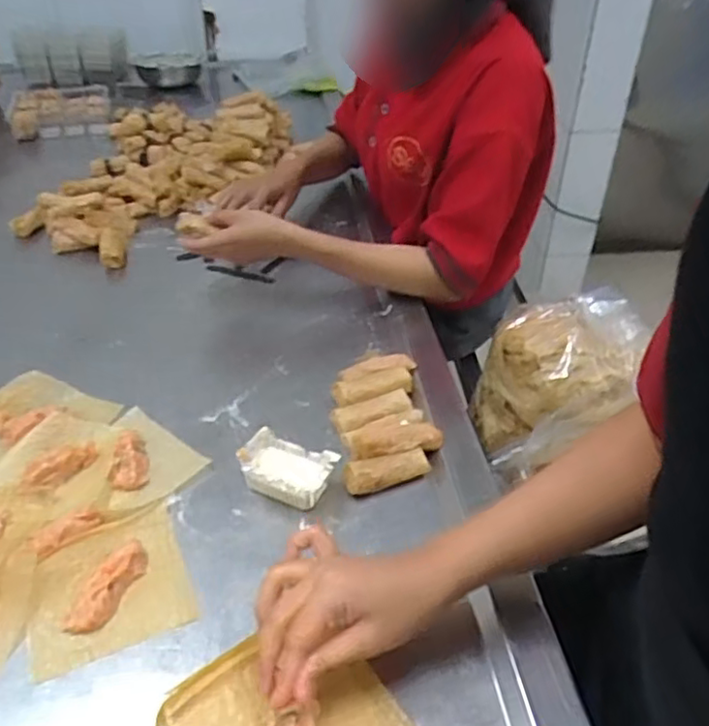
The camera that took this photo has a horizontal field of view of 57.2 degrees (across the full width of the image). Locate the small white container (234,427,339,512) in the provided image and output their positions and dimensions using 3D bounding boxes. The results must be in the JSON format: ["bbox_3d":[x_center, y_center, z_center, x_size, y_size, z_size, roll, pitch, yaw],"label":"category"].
[{"bbox_3d":[-0.059,0.096,0.564,0.085,0.039,0.054,17,40,20],"label":"small white container"}]

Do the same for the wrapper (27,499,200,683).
[{"bbox_3d":[-0.188,0.163,0.493,0.112,0.016,0.113,-15,40,-21],"label":"wrapper"}]

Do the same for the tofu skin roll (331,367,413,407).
[{"bbox_3d":[0.020,0.029,0.668,0.085,0.023,0.035,-12,39,-17],"label":"tofu skin roll"}]

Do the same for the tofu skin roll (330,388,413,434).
[{"bbox_3d":[0.018,0.051,0.640,0.078,0.025,0.036,-11,38,-15],"label":"tofu skin roll"}]

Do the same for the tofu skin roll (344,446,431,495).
[{"bbox_3d":[0.028,0.097,0.580,0.076,0.024,0.026,-12,39,-17],"label":"tofu skin roll"}]

